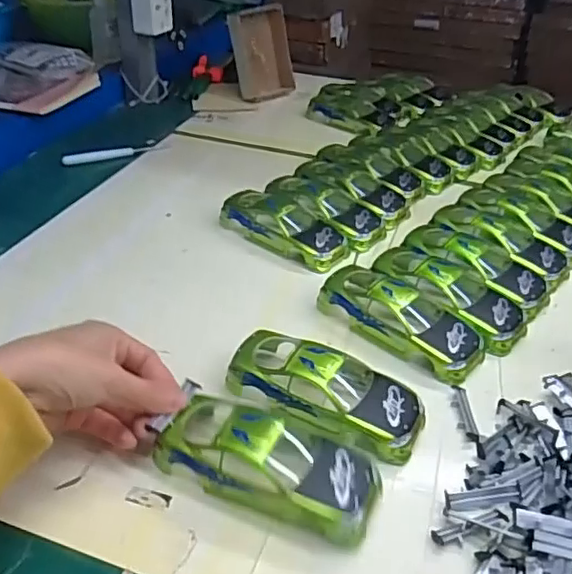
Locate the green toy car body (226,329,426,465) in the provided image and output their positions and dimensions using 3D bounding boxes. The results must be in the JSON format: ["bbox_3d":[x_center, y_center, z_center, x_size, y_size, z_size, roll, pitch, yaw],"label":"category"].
[{"bbox_3d":[0.026,0.063,0.387,0.126,0.032,0.053,21,40,23],"label":"green toy car body"}]

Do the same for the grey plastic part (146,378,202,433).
[{"bbox_3d":[-0.065,0.070,0.356,0.010,0.005,0.041,19,39,19],"label":"grey plastic part"}]

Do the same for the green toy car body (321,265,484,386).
[{"bbox_3d":[0.090,0.019,0.452,0.125,0.035,0.056,31,44,33],"label":"green toy car body"}]

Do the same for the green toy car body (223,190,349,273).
[{"bbox_3d":[-0.002,-0.057,0.558,0.122,0.033,0.054,25,41,27],"label":"green toy car body"}]

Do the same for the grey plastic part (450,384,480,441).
[{"bbox_3d":[0.118,0.083,0.396,0.011,0.005,0.051,4,36,2],"label":"grey plastic part"}]

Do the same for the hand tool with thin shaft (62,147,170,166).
[{"bbox_3d":[-0.201,-0.158,0.707,0.122,0.007,0.018,-15,39,-27],"label":"hand tool with thin shaft"}]

